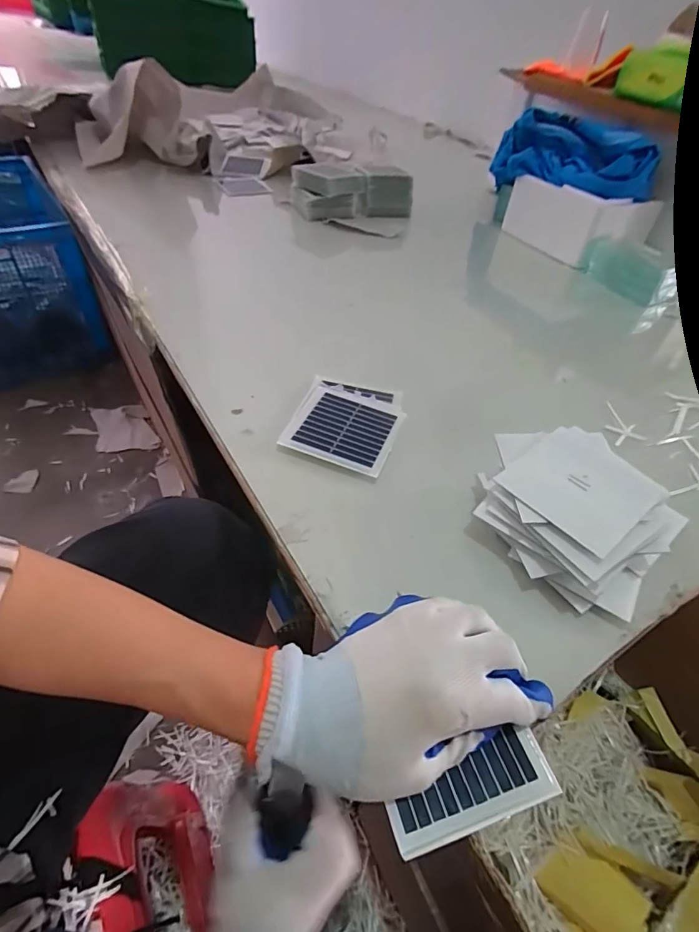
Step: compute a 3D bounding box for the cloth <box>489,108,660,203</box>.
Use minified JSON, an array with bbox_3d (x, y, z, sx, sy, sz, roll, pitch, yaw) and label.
[{"bbox_3d":[0.376,-0.541,0.797,0.105,0.099,0.299,-20,51,-25],"label":"cloth"}]

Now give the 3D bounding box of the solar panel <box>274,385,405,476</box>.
[{"bbox_3d":[-0.002,-0.038,0.432,0.093,0.009,0.097,19,49,10],"label":"solar panel"}]

